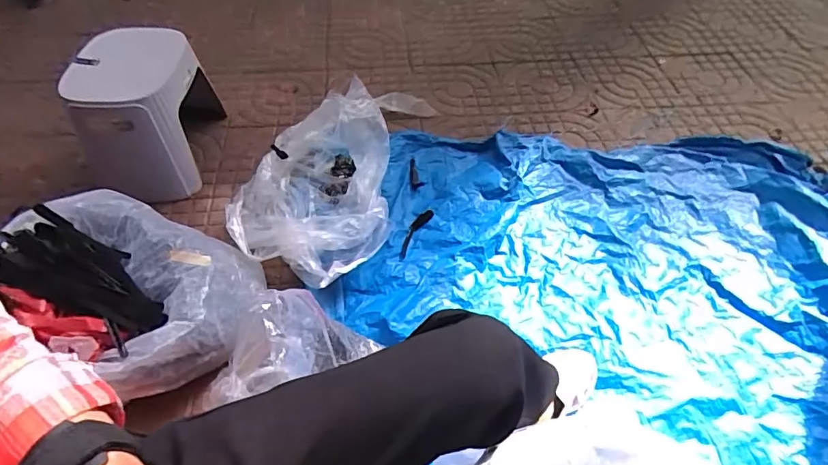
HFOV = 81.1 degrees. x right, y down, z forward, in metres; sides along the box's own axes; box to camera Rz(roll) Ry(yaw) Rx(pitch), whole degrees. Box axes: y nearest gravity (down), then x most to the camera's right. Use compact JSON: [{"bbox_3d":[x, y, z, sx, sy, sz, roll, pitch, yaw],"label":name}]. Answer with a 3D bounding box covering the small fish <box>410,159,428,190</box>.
[{"bbox_3d":[0.009,-0.132,1.141,0.037,0.021,0.105,0,53,-2],"label":"small fish"}]

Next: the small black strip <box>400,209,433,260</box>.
[{"bbox_3d":[-0.001,0.001,1.027,0.027,0.012,0.142,25,56,16],"label":"small black strip"}]

